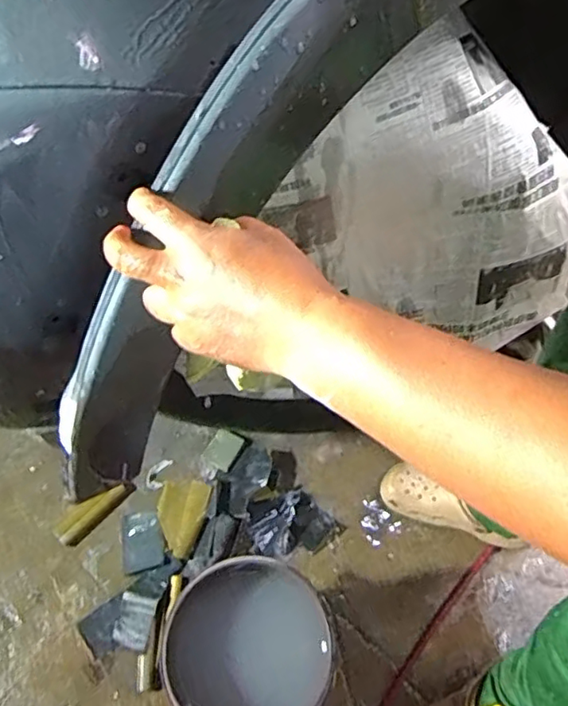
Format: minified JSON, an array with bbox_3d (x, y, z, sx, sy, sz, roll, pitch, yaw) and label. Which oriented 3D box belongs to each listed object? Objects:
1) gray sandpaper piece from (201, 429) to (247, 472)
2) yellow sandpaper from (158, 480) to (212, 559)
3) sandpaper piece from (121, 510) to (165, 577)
[{"bbox_3d":[-0.120,0.192,1.183,0.062,0.007,0.078,25,59,14],"label":"gray sandpaper piece"},{"bbox_3d":[-0.192,0.303,1.100,0.088,0.017,0.143,8,56,3],"label":"yellow sandpaper"},{"bbox_3d":[-0.259,0.344,1.088,0.076,0.004,0.112,-16,52,-2],"label":"sandpaper piece"}]

